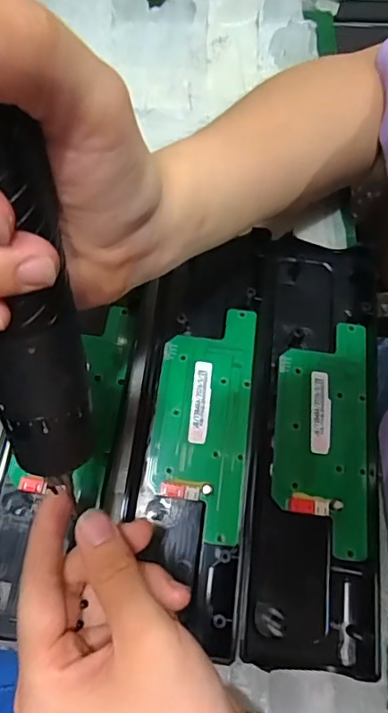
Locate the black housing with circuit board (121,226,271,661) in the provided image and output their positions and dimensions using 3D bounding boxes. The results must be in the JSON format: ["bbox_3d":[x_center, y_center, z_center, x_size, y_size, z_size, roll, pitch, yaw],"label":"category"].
[{"bbox_3d":[0.001,0.036,0.304,0.070,0.019,0.229,6,71,1],"label":"black housing with circuit board"}]

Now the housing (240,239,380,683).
[{"bbox_3d":[0.072,0.046,0.305,0.072,0.024,0.244,5,71,1],"label":"housing"}]

